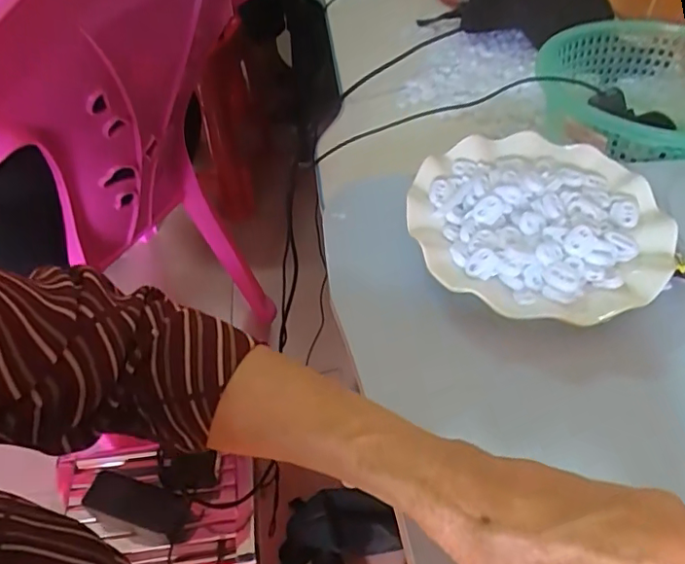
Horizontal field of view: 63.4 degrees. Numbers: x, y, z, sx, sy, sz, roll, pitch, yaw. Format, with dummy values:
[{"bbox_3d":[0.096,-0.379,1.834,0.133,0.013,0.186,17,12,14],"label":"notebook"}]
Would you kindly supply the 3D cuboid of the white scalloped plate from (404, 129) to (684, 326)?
[{"bbox_3d":[0.138,-0.045,0.390,0.172,0.032,0.164,-2,44,1],"label":"white scalloped plate"}]

